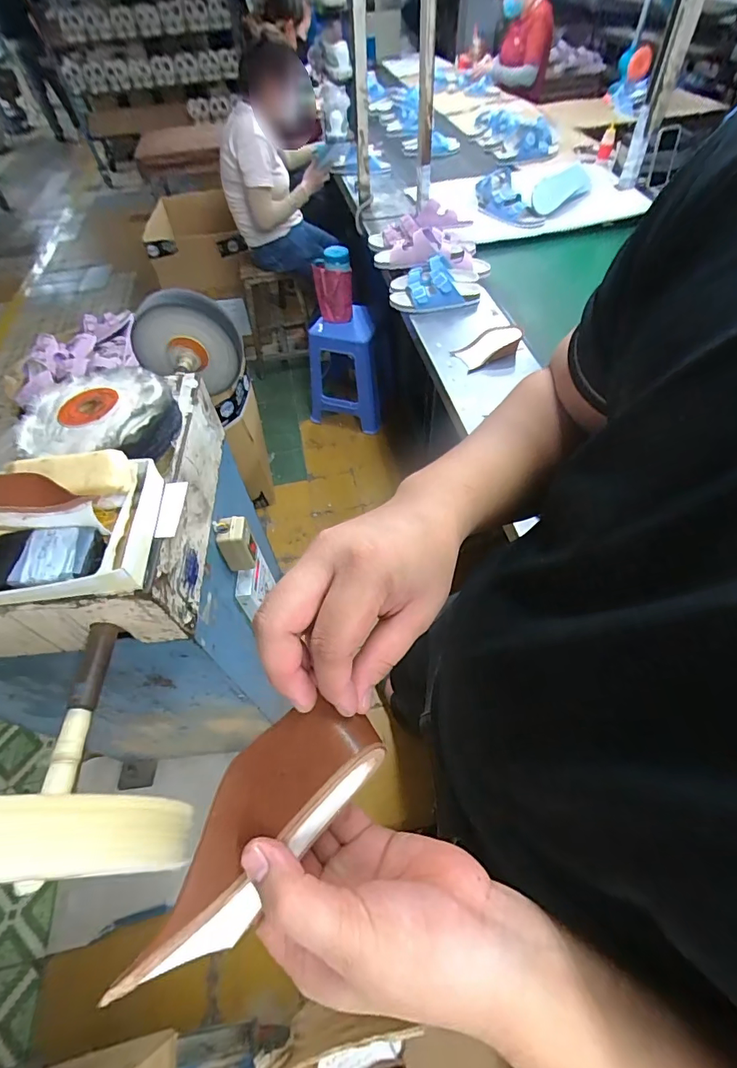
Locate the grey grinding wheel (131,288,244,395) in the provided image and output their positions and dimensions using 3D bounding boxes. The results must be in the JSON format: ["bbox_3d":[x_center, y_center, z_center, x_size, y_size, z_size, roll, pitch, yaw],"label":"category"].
[{"bbox_3d":[-0.394,-0.418,0.987,0.232,0.201,0.092,8,57,-27],"label":"grey grinding wheel"}]

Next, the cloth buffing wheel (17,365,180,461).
[{"bbox_3d":[-0.412,-0.178,0.686,0.223,0.062,0.234,-25,55,-10],"label":"cloth buffing wheel"}]

